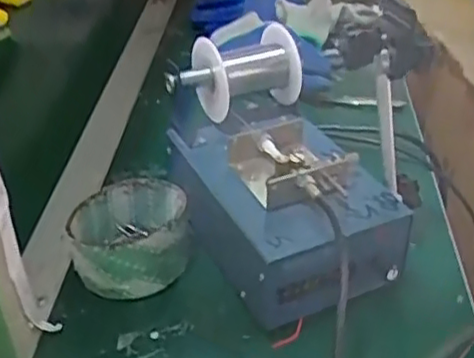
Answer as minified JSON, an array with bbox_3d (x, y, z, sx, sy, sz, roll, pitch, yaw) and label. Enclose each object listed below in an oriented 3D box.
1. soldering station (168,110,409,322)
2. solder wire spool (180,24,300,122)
[{"bbox_3d":[0.032,0.021,0.497,0.110,0.095,0.165,-10,38,-23],"label":"soldering station"},{"bbox_3d":[0.001,-0.089,0.543,0.067,0.066,0.084,-21,43,-35],"label":"solder wire spool"}]

